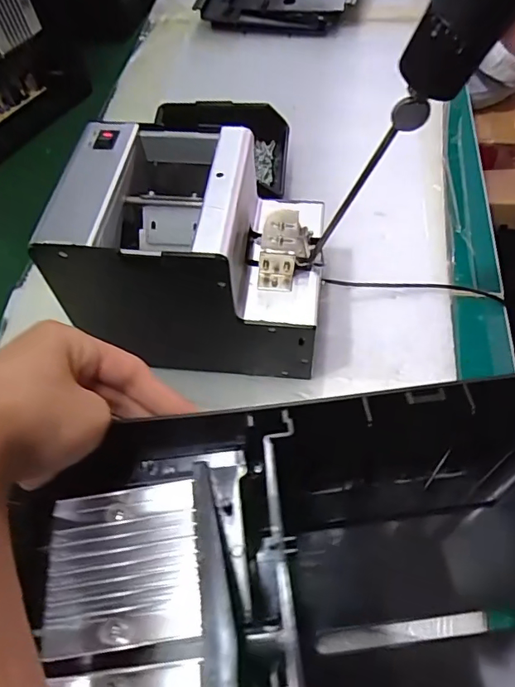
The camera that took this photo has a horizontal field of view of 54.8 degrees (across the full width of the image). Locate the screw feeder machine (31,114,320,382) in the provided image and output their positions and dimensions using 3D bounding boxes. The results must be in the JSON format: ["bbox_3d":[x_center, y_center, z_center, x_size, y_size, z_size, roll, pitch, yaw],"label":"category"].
[{"bbox_3d":[-0.043,-0.067,0.381,0.167,0.143,0.128,0,56,6],"label":"screw feeder machine"}]

